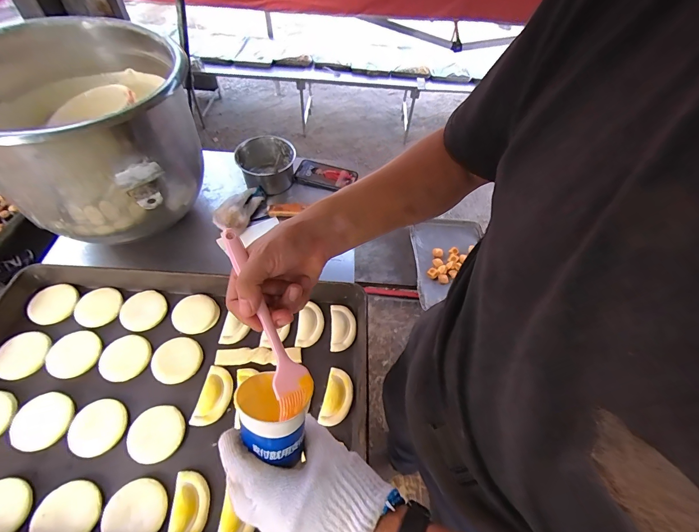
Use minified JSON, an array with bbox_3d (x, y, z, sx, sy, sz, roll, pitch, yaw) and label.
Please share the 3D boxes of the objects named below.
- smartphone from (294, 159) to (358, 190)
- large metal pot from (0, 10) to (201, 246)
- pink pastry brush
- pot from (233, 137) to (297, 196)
[{"bbox_3d":[-0.059,-0.224,0.822,0.142,0.012,0.067,16,73,5],"label":"smartphone"},{"bbox_3d":[-0.424,-0.219,0.564,0.326,0.240,0.321,2,55,-2],"label":"large metal pot"},{"bbox_3d":[-0.082,0.046,0.320,0.034,0.008,0.190,-21,73,-17],"label":"pink pastry brush"},{"bbox_3d":[-0.190,-0.234,0.775,0.127,0.074,0.124,2,55,-2],"label":"pot"}]

